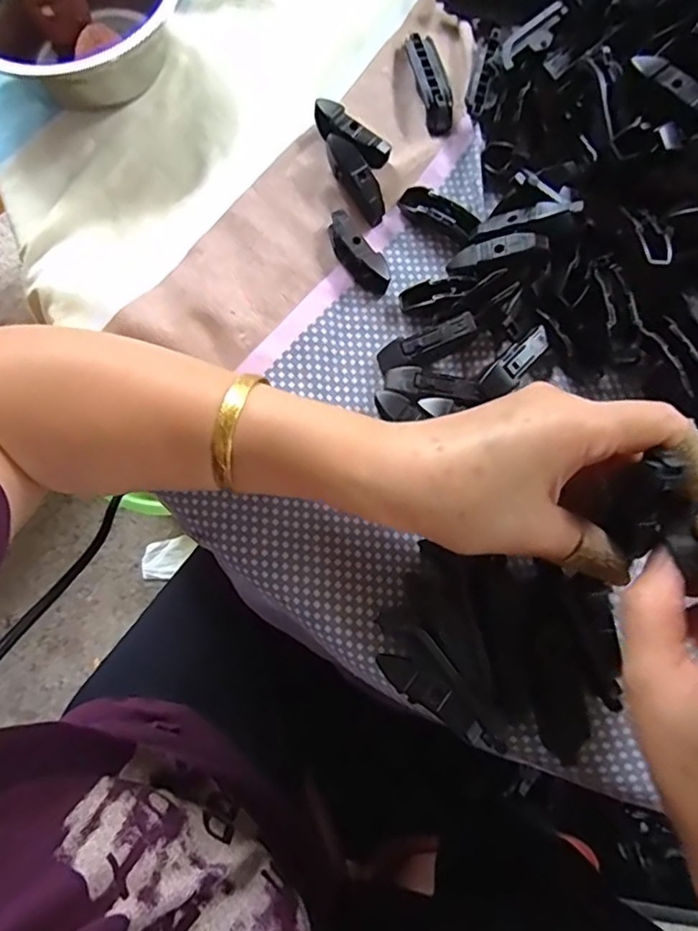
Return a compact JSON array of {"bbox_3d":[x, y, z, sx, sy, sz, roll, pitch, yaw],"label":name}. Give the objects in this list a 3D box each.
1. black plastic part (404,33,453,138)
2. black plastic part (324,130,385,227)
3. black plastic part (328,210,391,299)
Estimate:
[{"bbox_3d":[0.051,-0.235,0.341,0.019,0.015,0.074,-11,74,-2],"label":"black plastic part"},{"bbox_3d":[0.004,-0.164,0.320,0.017,0.011,0.053,-29,90,-8],"label":"black plastic part"},{"bbox_3d":[0.005,-0.118,0.313,0.017,0.016,0.051,-35,89,-9],"label":"black plastic part"}]

